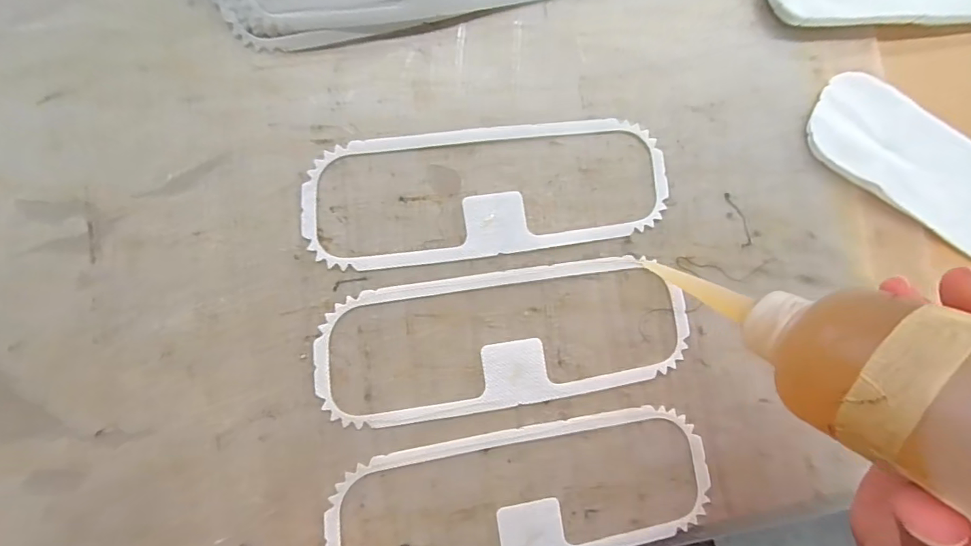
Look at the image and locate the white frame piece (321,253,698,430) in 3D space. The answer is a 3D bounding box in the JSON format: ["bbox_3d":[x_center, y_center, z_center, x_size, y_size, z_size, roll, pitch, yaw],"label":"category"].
[{"bbox_3d":[0.013,0.033,0.244,0.193,0.004,0.070,-7,86,-8],"label":"white frame piece"}]

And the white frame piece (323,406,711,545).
[{"bbox_3d":[0.021,0.113,0.237,0.194,0.004,0.069,-9,87,-8],"label":"white frame piece"}]

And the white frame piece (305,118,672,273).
[{"bbox_3d":[0.005,-0.043,0.250,0.194,0.004,0.067,-8,87,-8],"label":"white frame piece"}]

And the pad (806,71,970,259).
[{"bbox_3d":[0.281,-0.053,0.288,0.189,0.008,0.063,32,82,-4],"label":"pad"}]

